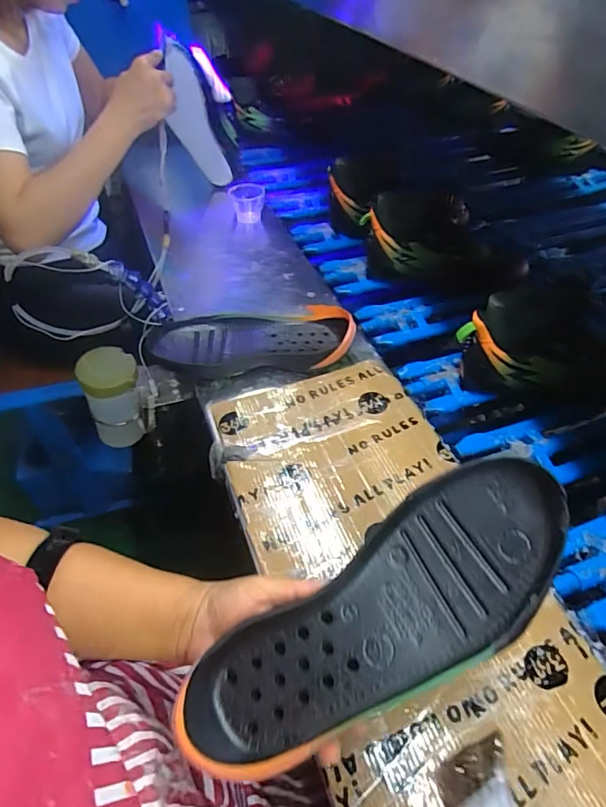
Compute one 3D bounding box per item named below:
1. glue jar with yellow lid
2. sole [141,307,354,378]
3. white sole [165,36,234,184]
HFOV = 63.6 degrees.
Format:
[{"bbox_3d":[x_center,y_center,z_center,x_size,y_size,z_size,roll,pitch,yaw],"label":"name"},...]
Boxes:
[{"bbox_3d":[-0.260,-0.006,0.680,0.072,0.126,0.070,0,47,0],"label":"glue jar with yellow lid"},{"bbox_3d":[-0.067,-0.082,0.635,0.256,0.049,0.099,-5,47,-5],"label":"sole"},{"bbox_3d":[-0.204,-0.515,0.885,0.089,0.269,0.037,16,69,12],"label":"white sole"}]

